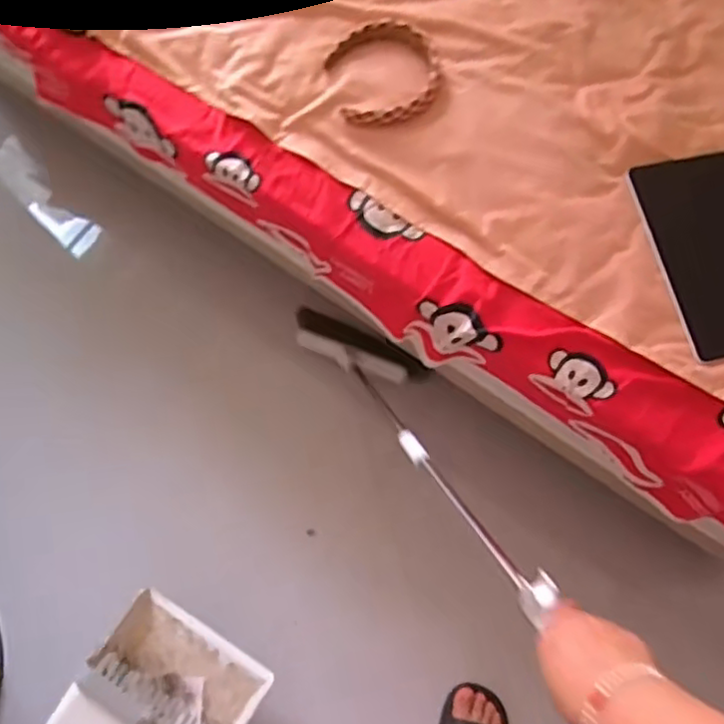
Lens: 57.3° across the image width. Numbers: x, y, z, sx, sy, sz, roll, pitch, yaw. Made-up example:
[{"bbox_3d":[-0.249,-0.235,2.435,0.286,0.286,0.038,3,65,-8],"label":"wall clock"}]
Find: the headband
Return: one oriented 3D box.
[{"bbox_3d":[0.032,-0.408,0.927,0.144,0.023,0.157,-15,74,-5],"label":"headband"}]

